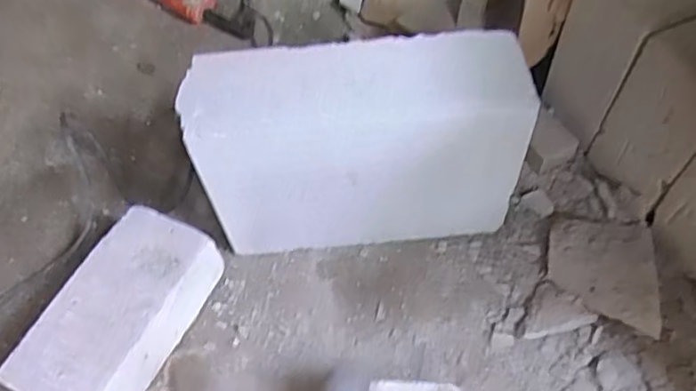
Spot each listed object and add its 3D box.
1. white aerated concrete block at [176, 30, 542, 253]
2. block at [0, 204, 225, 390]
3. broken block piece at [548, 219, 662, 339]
[{"bbox_3d":[0.015,-0.041,0.587,0.294,0.206,0.116,-4,59,1],"label":"white aerated concrete block"},{"bbox_3d":[-0.218,0.118,0.580,0.108,0.077,0.200,22,63,16],"label":"block"},{"bbox_3d":[0.253,0.072,0.598,0.099,0.019,0.126,1,51,21],"label":"broken block piece"}]

